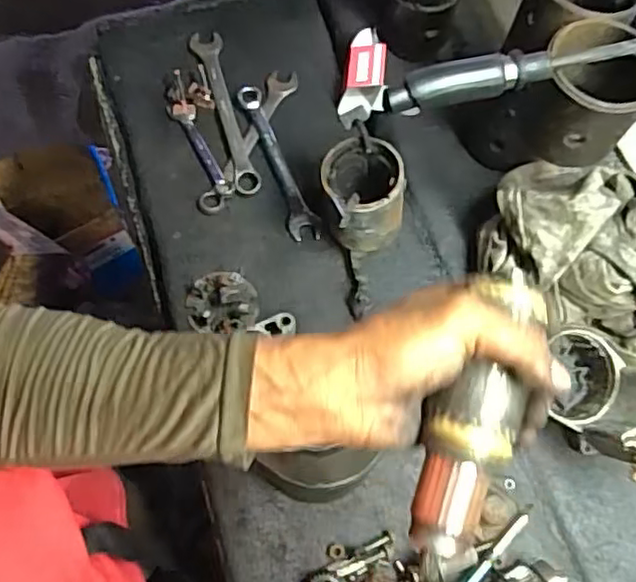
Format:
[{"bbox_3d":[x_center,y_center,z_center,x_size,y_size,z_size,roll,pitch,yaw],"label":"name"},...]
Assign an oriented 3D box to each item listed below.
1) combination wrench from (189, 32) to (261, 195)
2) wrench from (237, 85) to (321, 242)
[{"bbox_3d":[-0.106,-0.204,0.732,0.035,0.019,0.223,-14,67,-6],"label":"combination wrench"},{"bbox_3d":[-0.048,-0.146,0.712,0.032,0.016,0.202,-21,68,-9],"label":"wrench"}]

